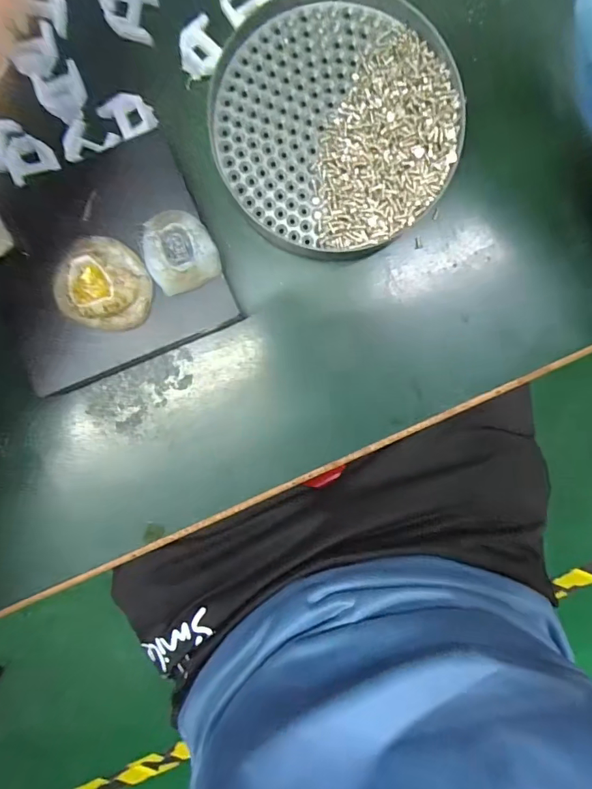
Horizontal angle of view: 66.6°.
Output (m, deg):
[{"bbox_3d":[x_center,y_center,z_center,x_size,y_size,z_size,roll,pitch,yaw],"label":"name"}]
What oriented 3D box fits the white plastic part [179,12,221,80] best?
[{"bbox_3d":[-0.046,-0.164,0.213,0.019,0.010,0.027,-13,94,3],"label":"white plastic part"}]

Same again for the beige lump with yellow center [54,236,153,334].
[{"bbox_3d":[-0.087,-0.050,0.203,0.041,0.013,0.039,0,94,2],"label":"beige lump with yellow center"}]

